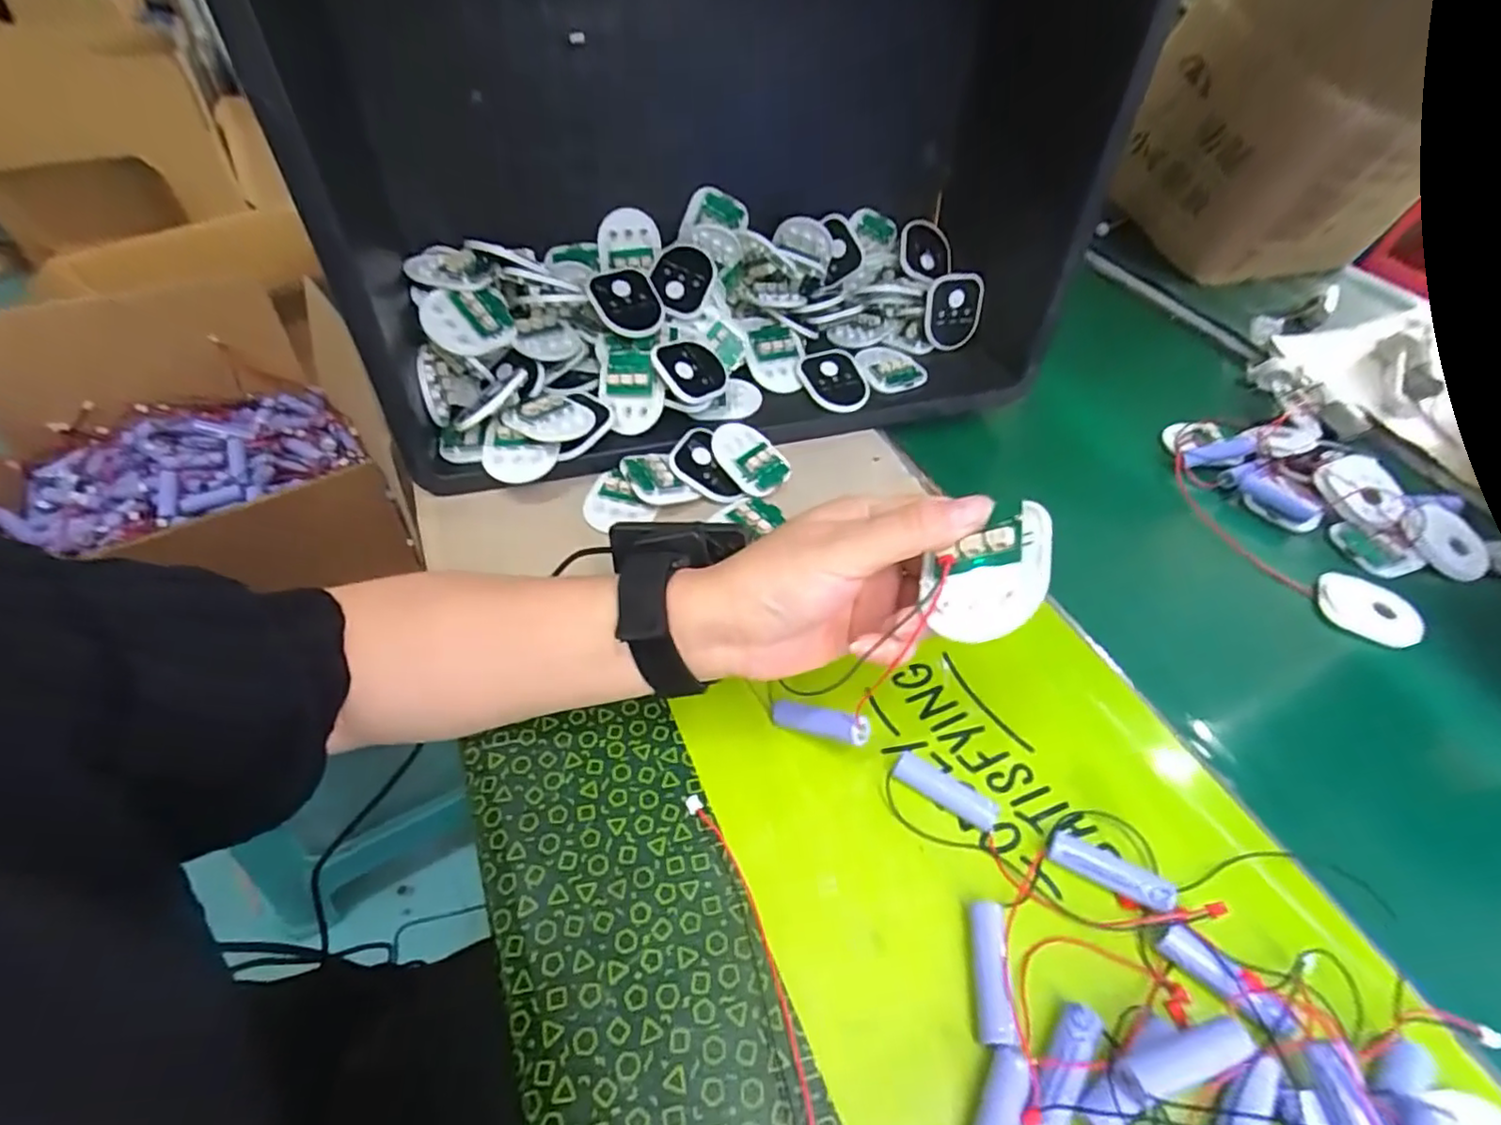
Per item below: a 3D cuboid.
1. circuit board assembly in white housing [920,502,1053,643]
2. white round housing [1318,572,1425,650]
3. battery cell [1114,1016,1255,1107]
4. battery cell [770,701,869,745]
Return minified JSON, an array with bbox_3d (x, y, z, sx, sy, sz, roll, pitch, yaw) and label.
[{"bbox_3d":[0.091,0.006,0.244,0.015,0.054,0.042,27,36,-47],"label":"circuit board assembly in white housing"},{"bbox_3d":[0.416,0.032,0.439,0.036,0.019,0.060,-30,56,-29],"label":"white round housing"},{"bbox_3d":[0.158,0.182,0.238,0.052,0.015,0.014,-10,49,-14],"label":"battery cell"},{"bbox_3d":[0.033,0.078,0.321,0.055,0.012,0.012,1,36,42],"label":"battery cell"}]

